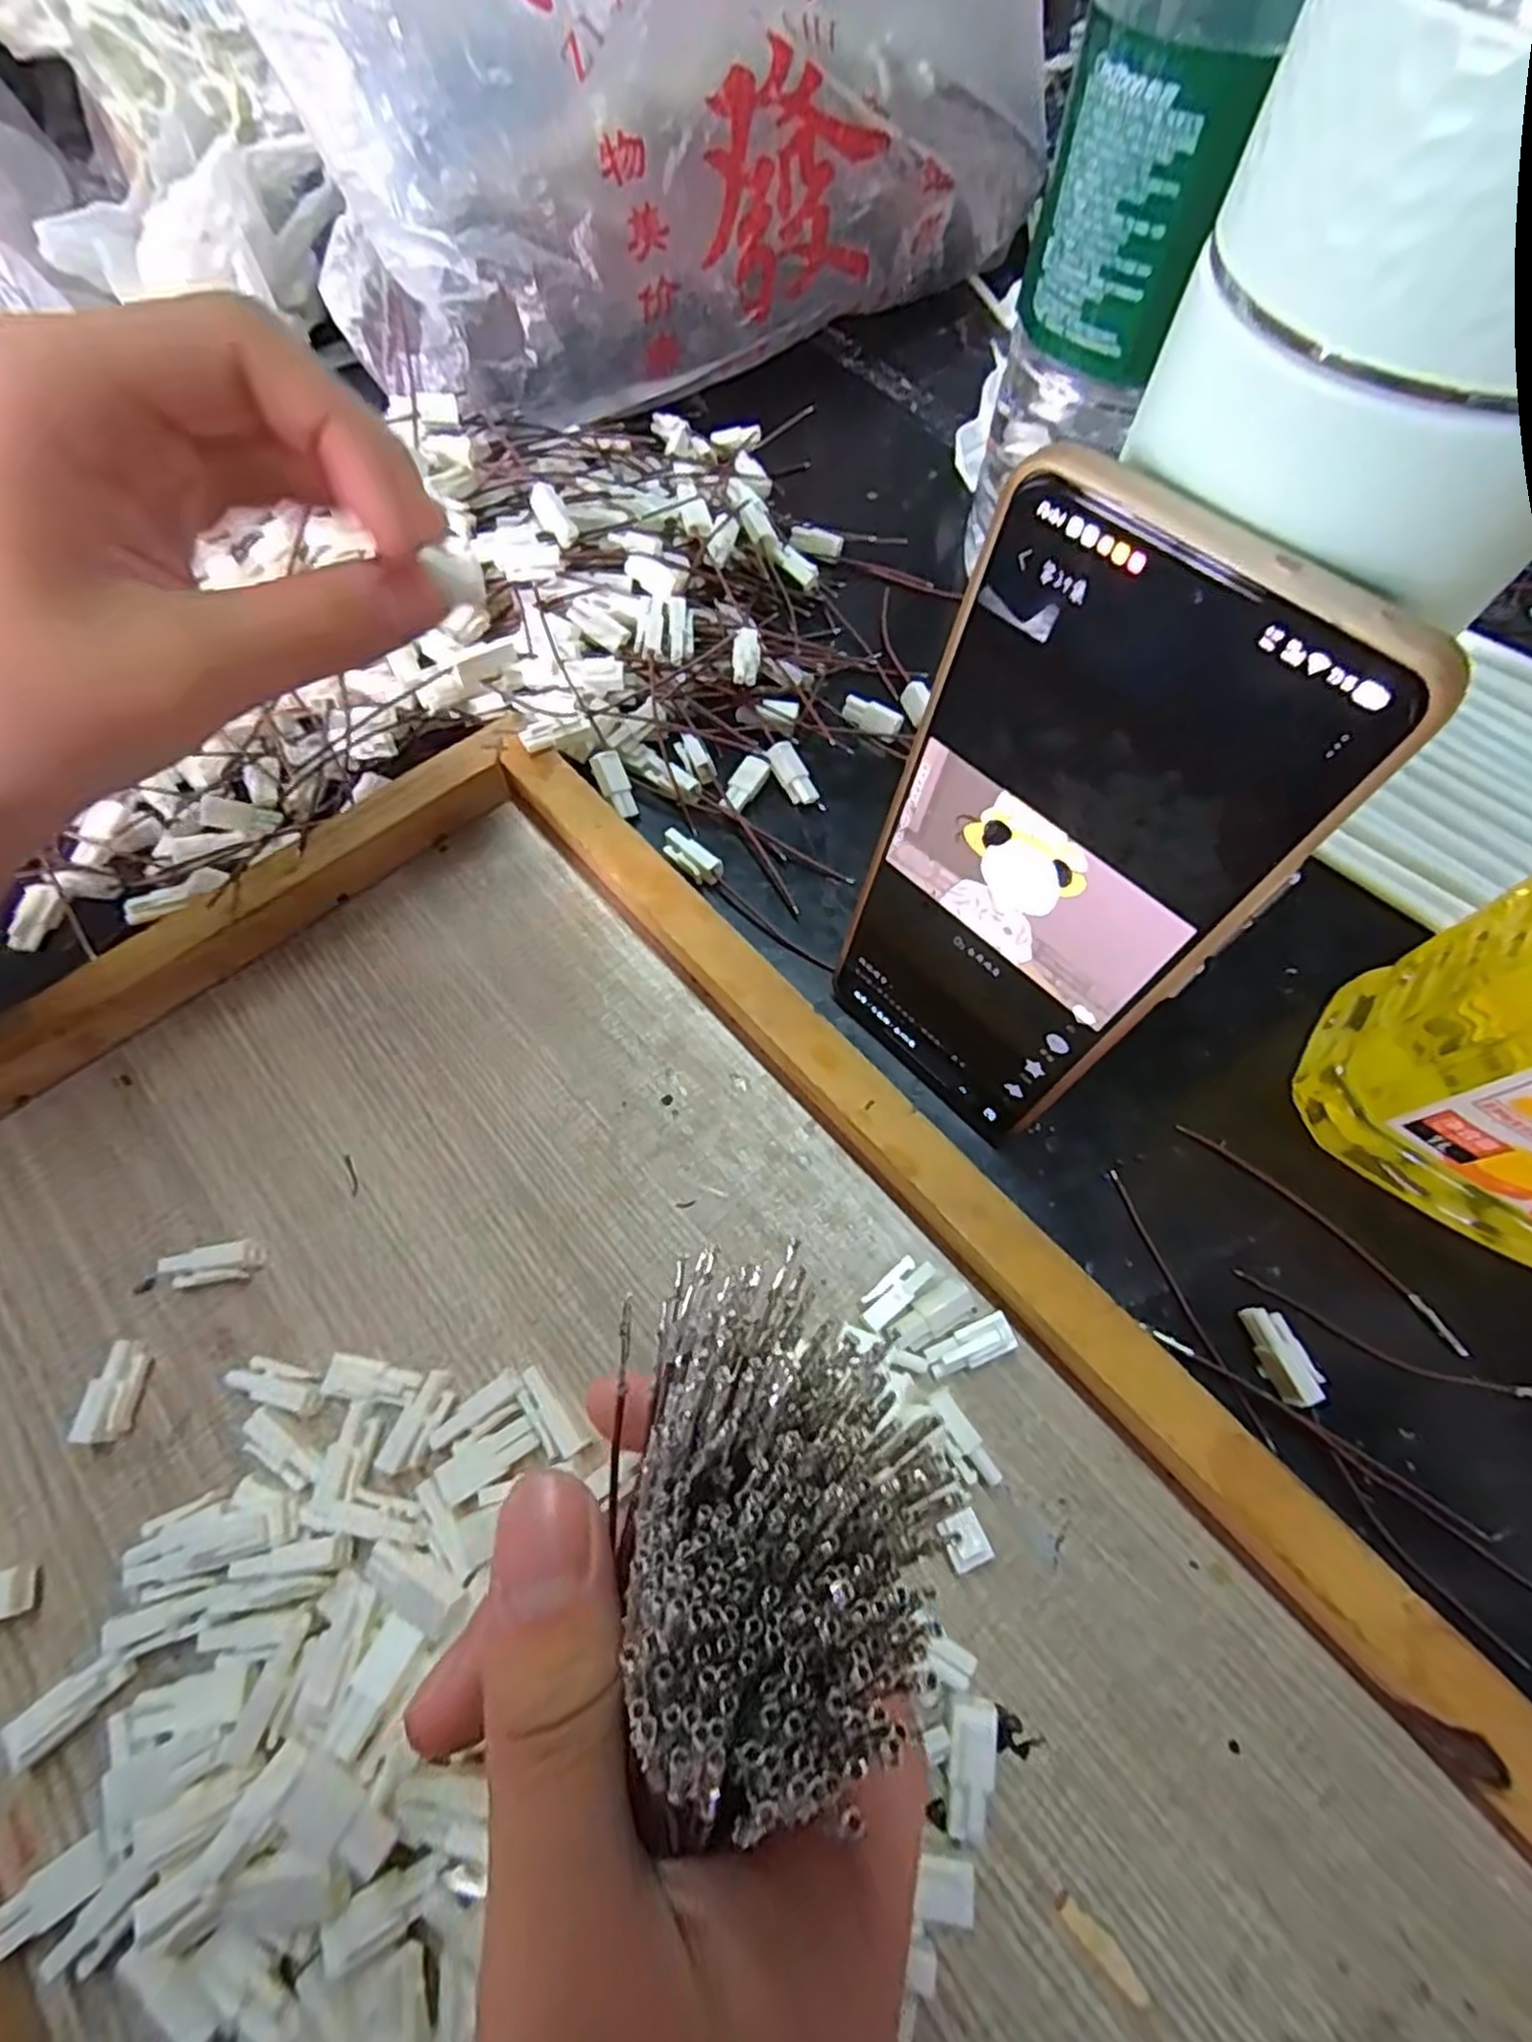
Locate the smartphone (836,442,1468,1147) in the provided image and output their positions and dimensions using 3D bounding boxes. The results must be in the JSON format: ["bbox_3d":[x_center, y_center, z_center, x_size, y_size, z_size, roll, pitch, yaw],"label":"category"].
[{"bbox_3d":[0.065,-0.032,0.184,0.014,0.163,0.077,-36,71,-25],"label":"smartphone"}]

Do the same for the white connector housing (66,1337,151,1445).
[{"bbox_3d":[-0.180,0.103,0.209,0.009,0.012,0.025,4,66,2],"label":"white connector housing"}]

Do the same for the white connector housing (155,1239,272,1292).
[{"bbox_3d":[-0.163,0.072,0.222,0.025,0.012,0.010,-12,66,-5],"label":"white connector housing"}]

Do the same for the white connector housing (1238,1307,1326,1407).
[{"bbox_3d":[0.146,0.094,0.213,0.010,0.010,0.025,-17,67,-7],"label":"white connector housing"}]

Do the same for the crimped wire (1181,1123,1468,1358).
[{"bbox_3d":[0.172,0.062,0.232,0.010,0.004,0.094,-42,72,-16],"label":"crimped wire"}]

